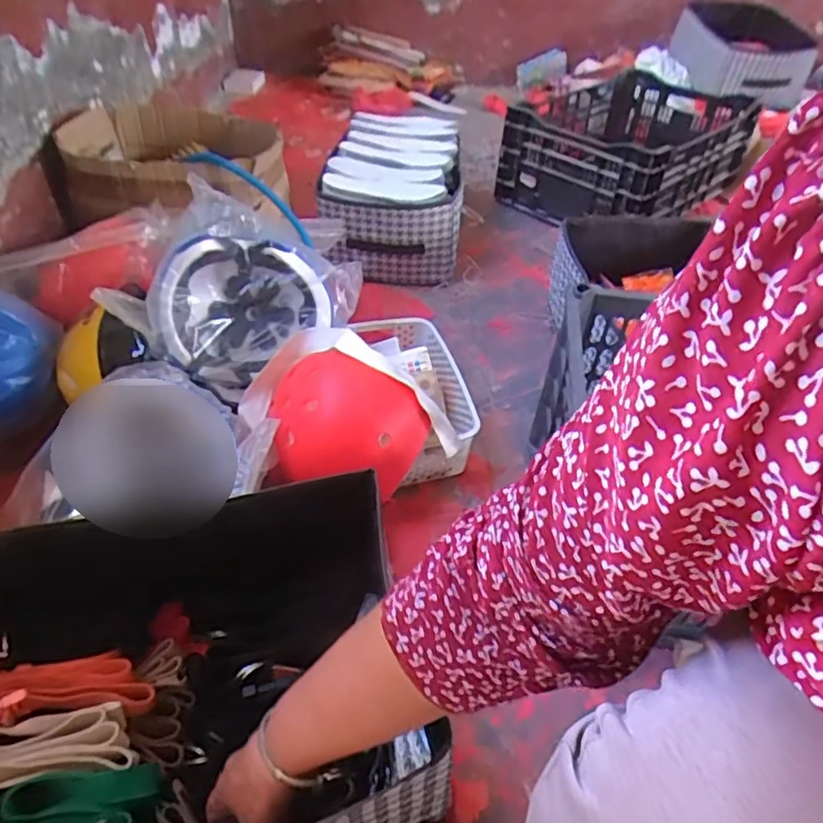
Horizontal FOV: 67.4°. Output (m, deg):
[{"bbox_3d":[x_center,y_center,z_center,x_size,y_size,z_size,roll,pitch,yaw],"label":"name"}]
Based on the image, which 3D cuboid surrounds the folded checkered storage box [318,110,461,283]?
[{"bbox_3d":[-0.039,-0.526,1.430,0.270,0.197,0.558,4,43,-1],"label":"folded checkered storage box"}]

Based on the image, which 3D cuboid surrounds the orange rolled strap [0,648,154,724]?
[{"bbox_3d":[-0.328,0.260,0.583,0.156,0.045,0.071,-7,44,-13],"label":"orange rolled strap"}]

